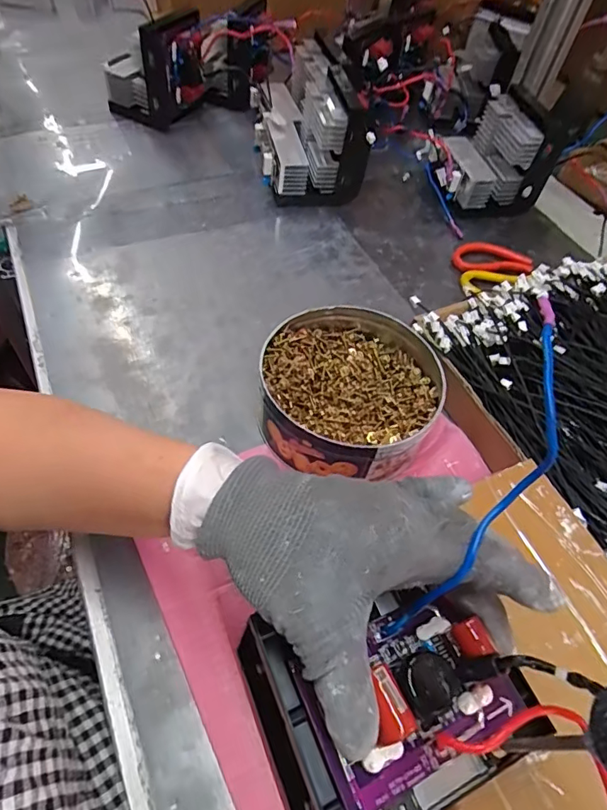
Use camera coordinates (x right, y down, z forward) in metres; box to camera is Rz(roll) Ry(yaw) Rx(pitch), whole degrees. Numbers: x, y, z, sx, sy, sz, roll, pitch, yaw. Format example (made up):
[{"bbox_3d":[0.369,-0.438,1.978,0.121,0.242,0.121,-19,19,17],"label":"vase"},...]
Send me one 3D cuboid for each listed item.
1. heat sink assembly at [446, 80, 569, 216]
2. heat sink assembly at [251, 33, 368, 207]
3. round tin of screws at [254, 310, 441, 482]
[{"bbox_3d":[0.242,-0.325,0.640,0.117,0.114,0.118,-2,55,-7],"label":"heat sink assembly"},{"bbox_3d":[0.001,-0.367,0.638,0.122,0.118,0.203,-3,55,-7],"label":"heat sink assembly"},{"bbox_3d":[0.041,-0.014,0.424,0.147,0.058,0.164,30,58,15],"label":"round tin of screws"}]

